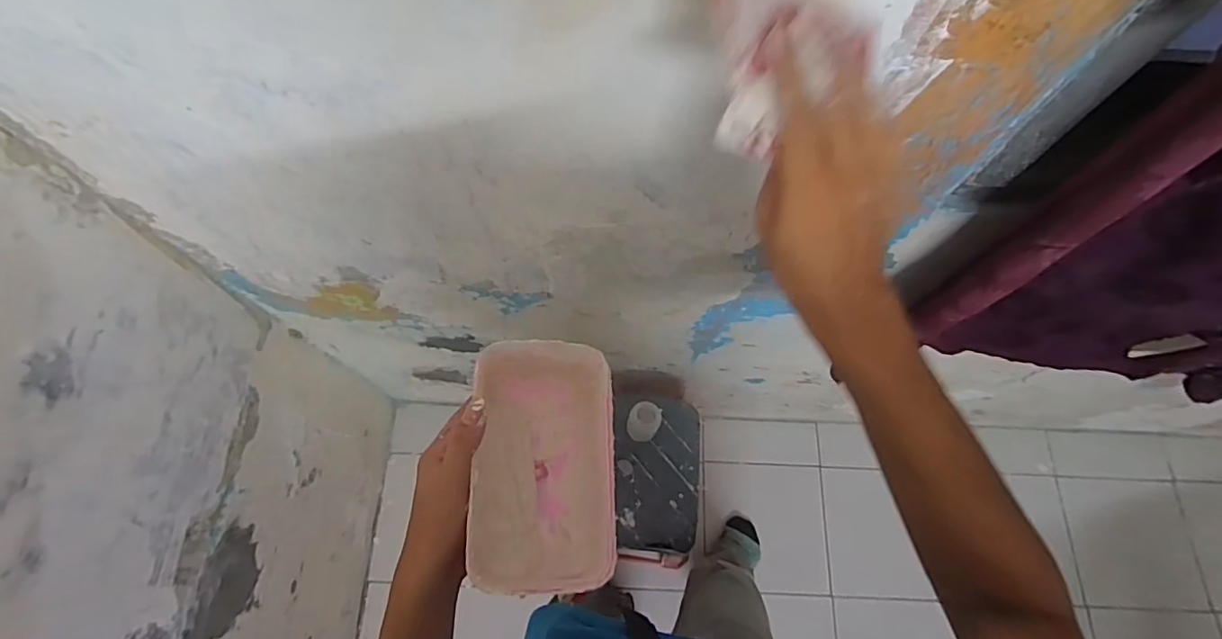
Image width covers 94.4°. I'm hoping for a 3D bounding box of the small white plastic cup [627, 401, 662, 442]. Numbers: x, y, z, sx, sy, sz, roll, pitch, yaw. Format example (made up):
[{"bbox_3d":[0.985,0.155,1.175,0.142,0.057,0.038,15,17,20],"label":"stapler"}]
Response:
[{"bbox_3d":[0.055,0.176,0.965,0.050,0.122,0.046,16,70,5],"label":"small white plastic cup"}]

